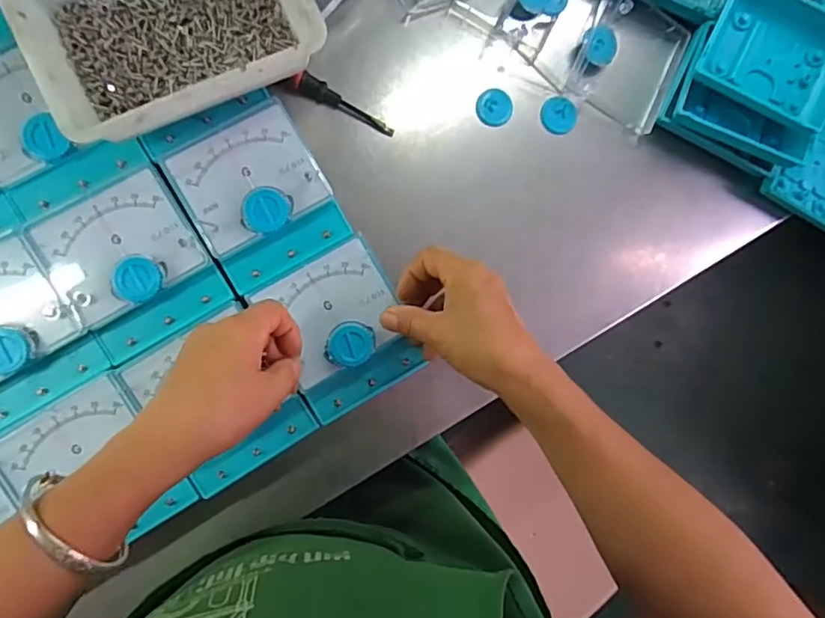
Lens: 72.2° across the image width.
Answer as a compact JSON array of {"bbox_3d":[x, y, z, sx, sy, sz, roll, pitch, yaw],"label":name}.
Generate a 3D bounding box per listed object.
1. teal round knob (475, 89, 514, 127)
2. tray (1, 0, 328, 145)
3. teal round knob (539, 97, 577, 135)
[{"bbox_3d":[0.069,-0.170,0.479,0.030,0.011,0.031,0,90,-8],"label":"teal round knob"},{"bbox_3d":[-0.158,-0.189,0.380,0.172,0.062,0.125,-25,94,-8],"label":"tray"},{"bbox_3d":[0.125,-0.166,0.484,0.030,0.005,0.033,0,90,-8],"label":"teal round knob"}]

